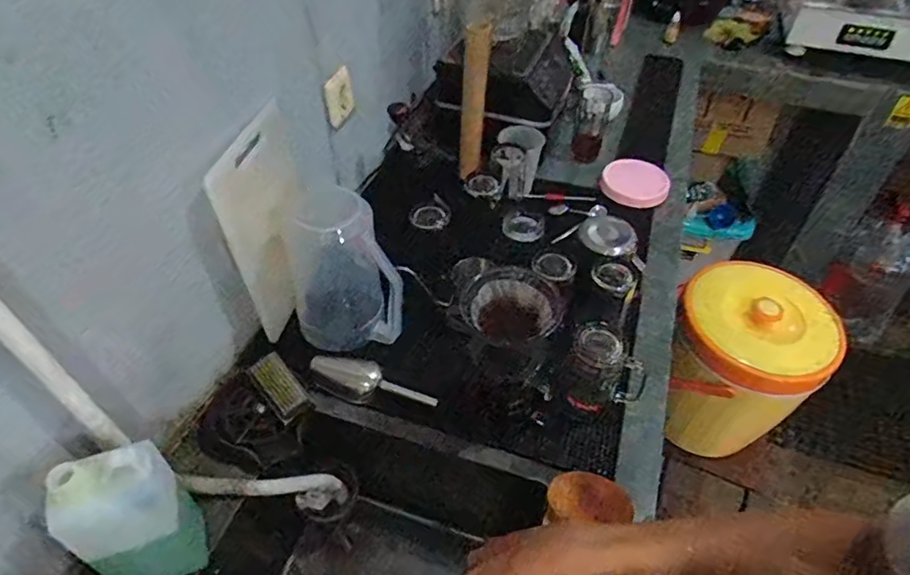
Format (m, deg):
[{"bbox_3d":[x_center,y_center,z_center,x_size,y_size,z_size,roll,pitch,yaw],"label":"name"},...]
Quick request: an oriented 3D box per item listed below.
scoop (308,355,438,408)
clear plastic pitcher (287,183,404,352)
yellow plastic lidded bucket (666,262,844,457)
[{"bbox_3d":[-0.115,0.135,0.781,0.182,0.027,0.053,13,48,12],"label":"scoop"},{"bbox_3d":[-0.161,-0.024,0.791,0.135,0.228,0.127,-16,49,-15],"label":"clear plastic pitcher"},{"bbox_3d":[0.566,0.173,1.161,0.264,0.386,0.236,21,50,19],"label":"yellow plastic lidded bucket"}]

